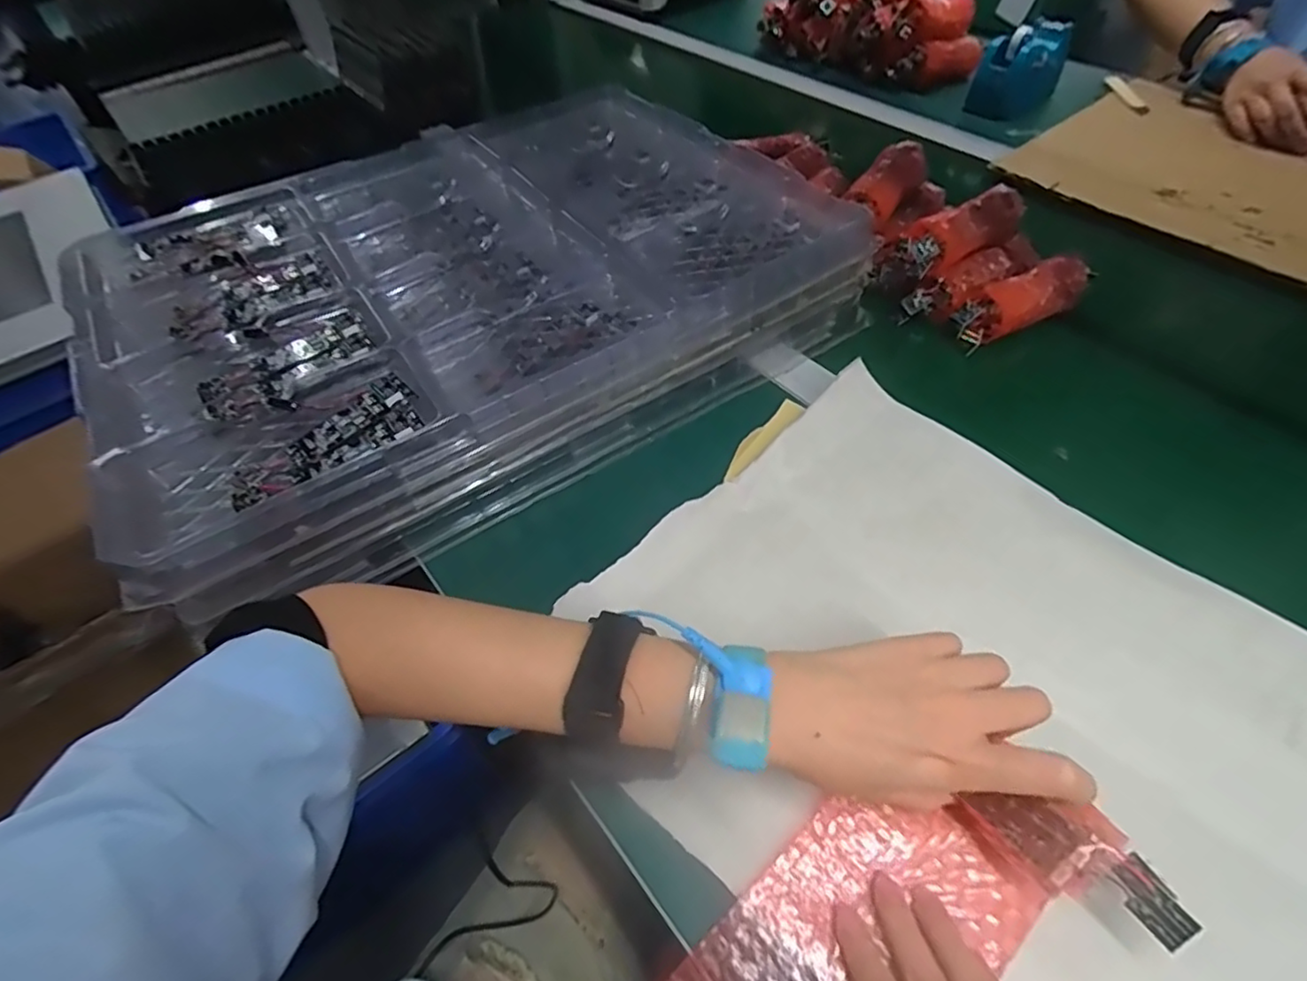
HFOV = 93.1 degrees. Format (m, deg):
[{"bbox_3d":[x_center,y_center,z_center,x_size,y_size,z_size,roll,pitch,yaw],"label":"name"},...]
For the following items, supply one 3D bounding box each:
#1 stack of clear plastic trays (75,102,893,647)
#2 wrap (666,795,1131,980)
[{"bbox_3d":[-0.154,-0.175,0.532,0.545,0.086,0.408,-29,56,-17],"label":"stack of clear plastic trays"},{"bbox_3d":[0.102,0.186,0.268,0.178,0.048,0.092,-38,65,-19],"label":"wrap"}]

